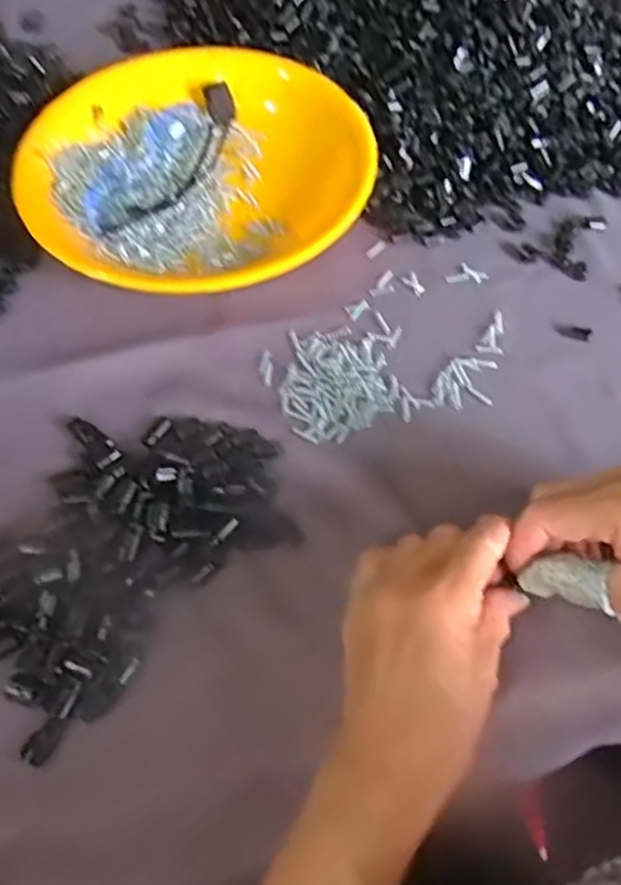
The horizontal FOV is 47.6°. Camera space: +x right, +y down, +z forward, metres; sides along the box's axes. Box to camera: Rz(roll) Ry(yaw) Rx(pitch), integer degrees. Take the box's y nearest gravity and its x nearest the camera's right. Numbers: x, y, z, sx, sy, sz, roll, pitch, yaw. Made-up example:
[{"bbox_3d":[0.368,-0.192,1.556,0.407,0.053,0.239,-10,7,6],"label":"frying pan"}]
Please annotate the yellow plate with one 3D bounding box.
[{"bbox_3d":[-0.082,-0.196,0.506,0.239,0.037,0.228,1,59,-1],"label":"yellow plate"}]

